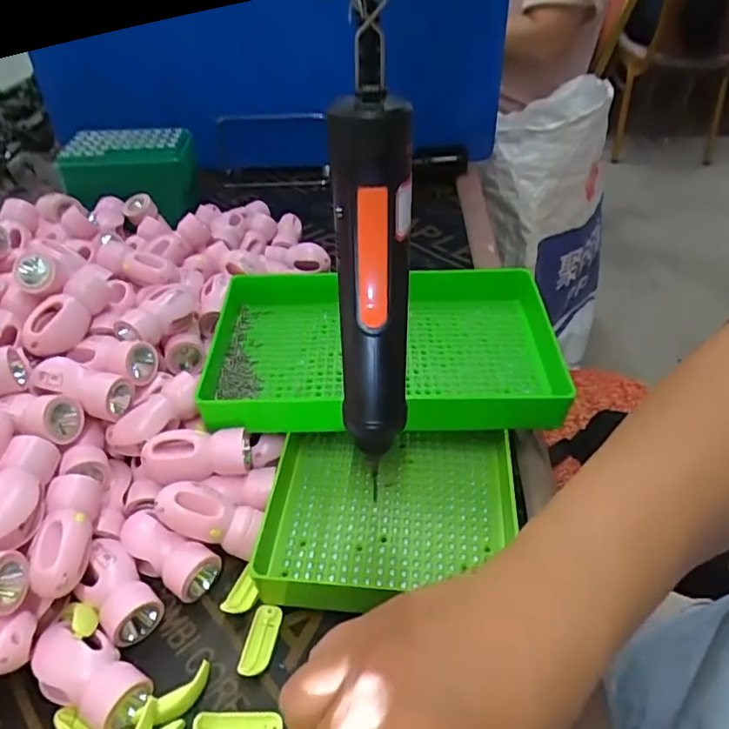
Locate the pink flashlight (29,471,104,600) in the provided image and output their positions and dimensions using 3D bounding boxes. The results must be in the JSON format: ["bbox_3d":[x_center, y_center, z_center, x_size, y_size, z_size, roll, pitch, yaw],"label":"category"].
[{"bbox_3d":[-0.166,0.093,0.324,0.026,0.021,0.066,-5,40,-5],"label":"pink flashlight"}]

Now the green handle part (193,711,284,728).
[{"bbox_3d":[-0.062,0.177,0.285,0.040,0.009,0.016,0,40,1],"label":"green handle part"}]

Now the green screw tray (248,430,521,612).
[{"bbox_3d":[0.016,0.087,0.365,0.152,0.028,0.136,4,40,5],"label":"green screw tray"}]

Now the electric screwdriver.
[{"bbox_3d":[0.004,-0.033,0.263,0.032,0.190,0.039,4,40,5],"label":"electric screwdriver"}]

